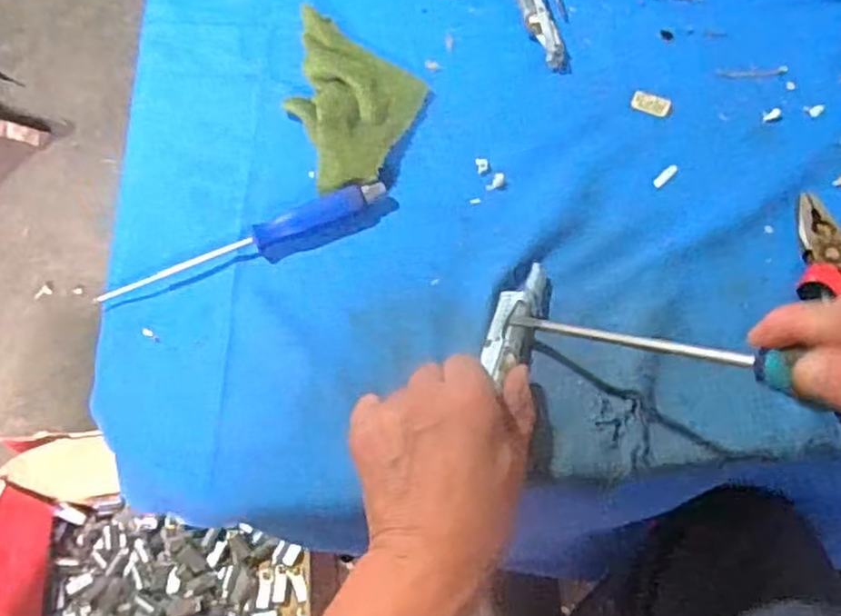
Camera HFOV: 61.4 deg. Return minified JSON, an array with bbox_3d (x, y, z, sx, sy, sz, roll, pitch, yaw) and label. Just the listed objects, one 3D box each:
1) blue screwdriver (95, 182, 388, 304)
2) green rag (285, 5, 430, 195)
[{"bbox_3d":[-0.111,-0.042,0.455,0.184,0.021,0.025,-18,63,-6],"label":"blue screwdriver"},{"bbox_3d":[-0.047,-0.151,0.501,0.093,0.031,0.156,4,62,6],"label":"green rag"}]

